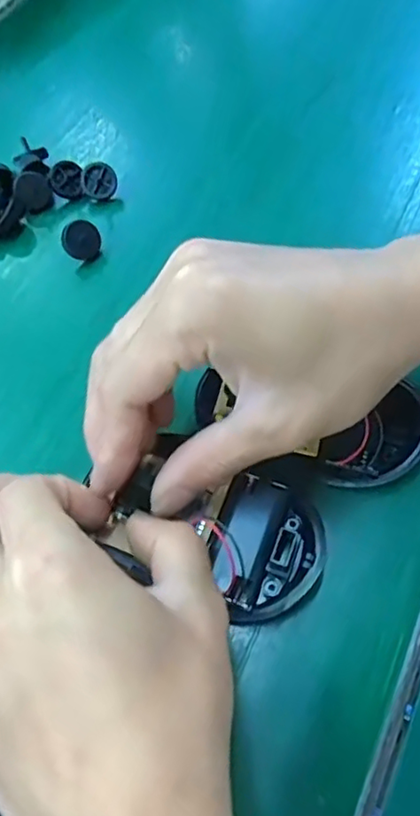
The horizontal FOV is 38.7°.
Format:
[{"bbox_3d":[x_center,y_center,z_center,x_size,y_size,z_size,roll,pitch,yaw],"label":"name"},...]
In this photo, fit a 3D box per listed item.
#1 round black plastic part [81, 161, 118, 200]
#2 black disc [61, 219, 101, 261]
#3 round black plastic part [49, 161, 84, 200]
[{"bbox_3d":[-0.062,-0.127,0.334,0.019,0.019,0.004,12,18,-8],"label":"round black plastic part"},{"bbox_3d":[-0.068,-0.089,0.316,0.020,0.020,0.010,10,24,-16],"label":"black disc"},{"bbox_3d":[-0.080,-0.128,0.336,0.018,0.019,0.006,9,21,-4],"label":"round black plastic part"}]

